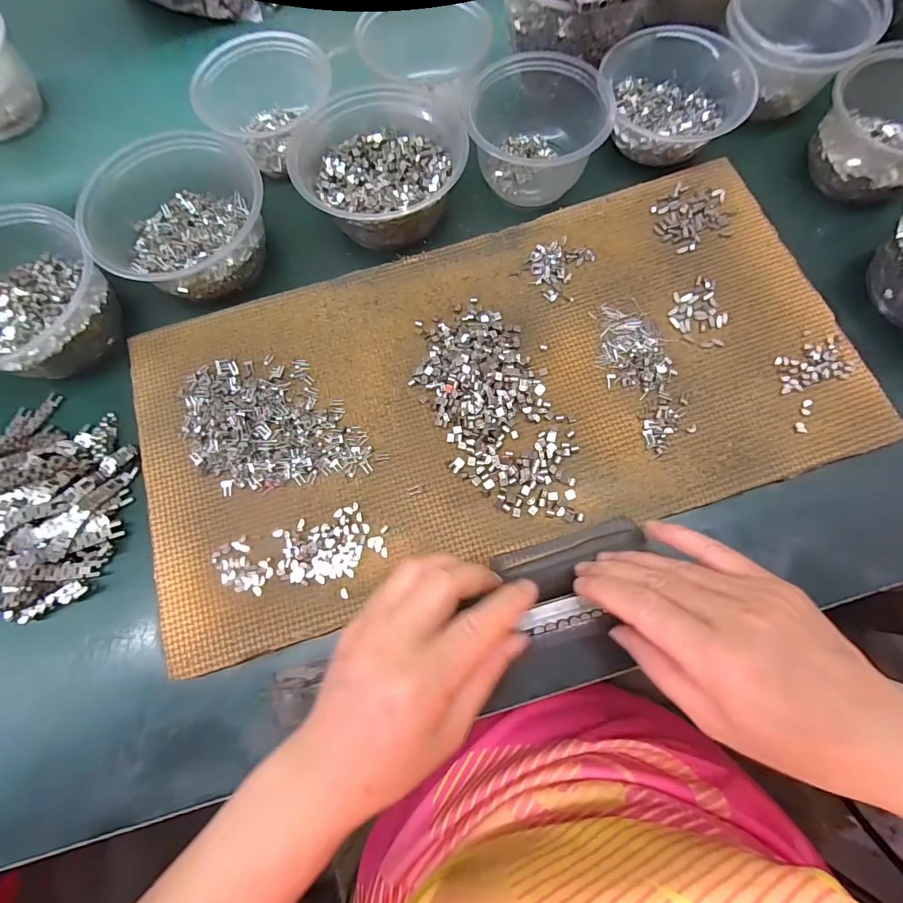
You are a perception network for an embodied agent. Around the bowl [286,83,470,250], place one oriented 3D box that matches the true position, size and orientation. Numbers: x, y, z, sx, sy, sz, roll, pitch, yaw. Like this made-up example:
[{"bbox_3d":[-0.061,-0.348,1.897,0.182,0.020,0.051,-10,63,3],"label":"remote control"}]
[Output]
[{"bbox_3d":[-0.062,-0.235,0.356,0.135,0.048,0.141,0,76,2],"label":"bowl"}]

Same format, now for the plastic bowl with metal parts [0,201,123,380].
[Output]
[{"bbox_3d":[-0.330,-0.117,0.327,0.115,0.058,0.119,0,76,2],"label":"plastic bowl with metal parts"}]

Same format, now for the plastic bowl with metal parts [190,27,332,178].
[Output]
[{"bbox_3d":[-0.163,-0.311,0.379,0.112,0.059,0.101,-28,77,-5],"label":"plastic bowl with metal parts"}]

